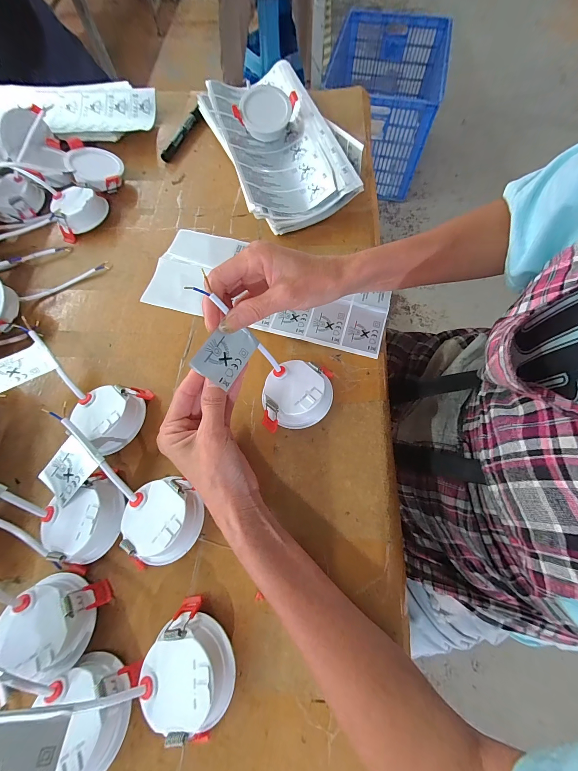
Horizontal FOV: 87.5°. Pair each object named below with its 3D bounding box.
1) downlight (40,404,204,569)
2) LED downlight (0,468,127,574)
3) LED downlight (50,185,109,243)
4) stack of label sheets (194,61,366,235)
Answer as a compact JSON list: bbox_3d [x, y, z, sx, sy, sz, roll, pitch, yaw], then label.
[{"bbox_3d":[-0.150,0.092,0.271,0.157,0.049,0.067,30,71,13],"label":"downlight"},{"bbox_3d":[-0.184,0.118,0.262,0.084,0.044,0.073,-12,68,-3],"label":"LED downlight"},{"bbox_3d":[-0.286,-0.241,0.414,0.064,0.031,0.067,-18,68,-6],"label":"LED downlight"},{"bbox_3d":[-0.017,-0.356,0.444,0.162,0.055,0.309,-19,68,-6],"label":"stack of label sheets"}]

